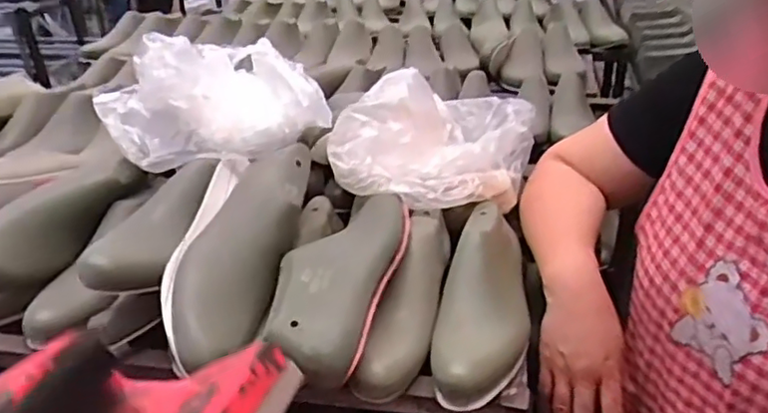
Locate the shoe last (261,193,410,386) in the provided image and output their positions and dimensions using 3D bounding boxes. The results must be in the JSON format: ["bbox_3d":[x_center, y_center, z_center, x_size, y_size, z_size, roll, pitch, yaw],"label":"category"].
[{"bbox_3d":[-0.041,0.070,0.658,0.098,0.066,0.239,9,31,18],"label":"shoe last"}]

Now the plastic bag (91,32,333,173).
[{"bbox_3d":[-0.209,-0.133,0.774,0.274,0.122,0.129,-8,30,-11],"label":"plastic bag"}]

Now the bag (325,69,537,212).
[{"bbox_3d":[0.072,-0.084,0.818,0.200,0.145,0.267,9,32,19],"label":"bag"}]

